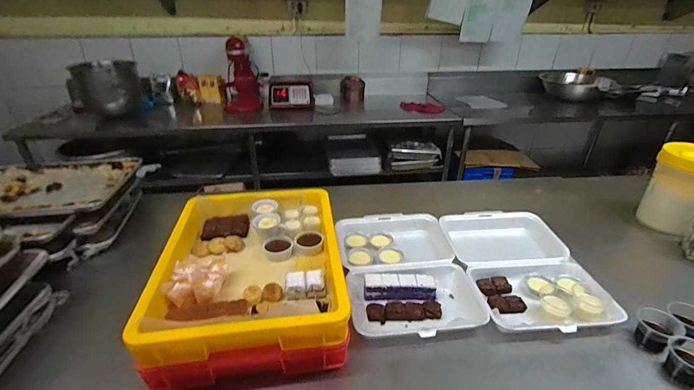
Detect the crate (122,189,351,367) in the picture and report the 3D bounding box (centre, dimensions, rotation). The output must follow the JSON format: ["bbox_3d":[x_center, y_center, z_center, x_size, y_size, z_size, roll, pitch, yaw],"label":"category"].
[{"bbox_3d":[-0.203,0.133,0.769,0.359,0.075,0.460,-4,29,-8],"label":"crate"}]

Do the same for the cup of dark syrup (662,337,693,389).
[{"bbox_3d":[0.611,0.298,0.628,0.070,0.052,0.072,19,34,30],"label":"cup of dark syrup"}]

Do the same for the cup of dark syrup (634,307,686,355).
[{"bbox_3d":[0.601,0.266,0.686,0.063,0.064,0.071,-25,38,-38],"label":"cup of dark syrup"}]

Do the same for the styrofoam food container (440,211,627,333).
[{"bbox_3d":[0.415,0.170,0.865,0.286,0.070,0.405,-1,29,-2],"label":"styrofoam food container"}]

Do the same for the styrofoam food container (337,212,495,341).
[{"bbox_3d":[0.133,0.178,0.858,0.288,0.048,0.406,-3,29,-6],"label":"styrofoam food container"}]

